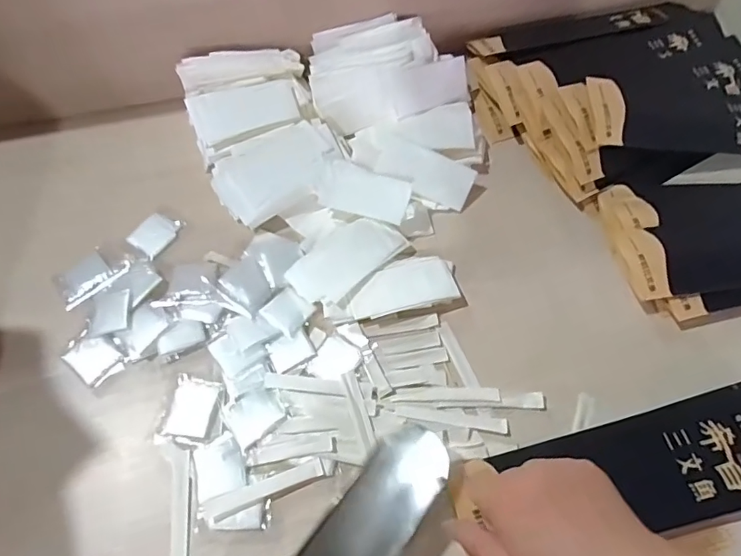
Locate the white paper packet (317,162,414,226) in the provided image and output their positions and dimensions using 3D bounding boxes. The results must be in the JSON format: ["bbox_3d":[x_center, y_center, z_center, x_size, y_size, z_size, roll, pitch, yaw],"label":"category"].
[{"bbox_3d":[-0.006,-0.085,0.478,0.086,0.006,0.047,15,86,4],"label":"white paper packet"}]

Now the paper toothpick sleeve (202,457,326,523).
[{"bbox_3d":[-0.081,0.165,0.377,0.093,0.004,0.016,-19,76,-10],"label":"paper toothpick sleeve"}]

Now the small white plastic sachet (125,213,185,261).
[{"bbox_3d":[-0.217,-0.045,0.495,0.043,0.009,0.050,31,68,15],"label":"small white plastic sachet"}]

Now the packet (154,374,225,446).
[{"bbox_3d":[-0.148,0.109,0.406,0.049,0.004,0.054,4,64,2],"label":"packet"}]

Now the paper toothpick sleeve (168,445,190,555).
[{"bbox_3d":[-0.146,0.178,0.372,0.016,0.004,0.096,-9,64,-4],"label":"paper toothpick sleeve"}]

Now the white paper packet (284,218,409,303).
[{"bbox_3d":[-0.025,-0.019,0.464,0.105,0.014,0.062,-40,70,-17],"label":"white paper packet"}]

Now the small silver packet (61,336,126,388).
[{"bbox_3d":[-0.244,0.071,0.430,0.053,0.005,0.036,36,69,16],"label":"small silver packet"}]

